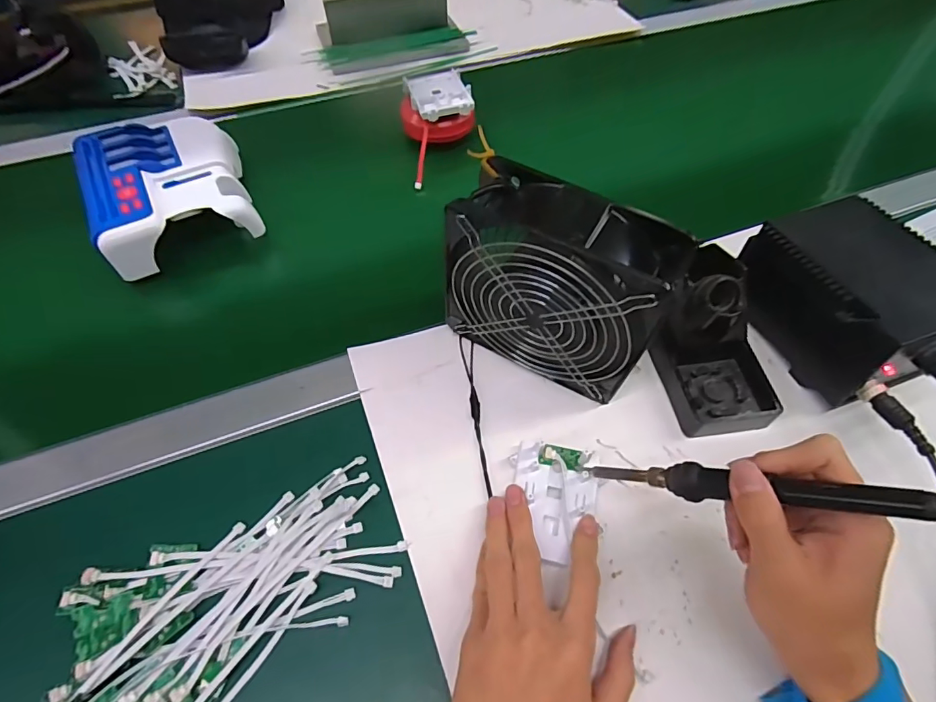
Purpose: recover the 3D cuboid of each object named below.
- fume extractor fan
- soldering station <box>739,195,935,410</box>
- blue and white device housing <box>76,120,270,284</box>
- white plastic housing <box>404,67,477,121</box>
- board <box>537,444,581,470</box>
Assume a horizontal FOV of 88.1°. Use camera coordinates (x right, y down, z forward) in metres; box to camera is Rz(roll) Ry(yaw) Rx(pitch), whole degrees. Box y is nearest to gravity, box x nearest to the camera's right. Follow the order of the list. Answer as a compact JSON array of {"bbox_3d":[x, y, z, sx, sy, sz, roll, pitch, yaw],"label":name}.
[{"bbox_3d":[0.061,-0.043,0.354,0.145,0.155,0.060,25,61,14],"label":"fume extractor fan"},{"bbox_3d":[0.315,-0.042,0.397,0.125,0.084,0.164,-19,60,-12],"label":"soldering station"},{"bbox_3d":[-0.295,-0.170,0.485,0.142,0.067,0.161,-23,61,-14],"label":"blue and white device housing"},{"bbox_3d":[-0.034,-0.296,0.554,0.072,0.010,0.088,-9,59,-7],"label":"white plastic housing"},{"bbox_3d":[0.067,0.078,0.357,0.030,0.008,0.016,11,59,6],"label":"board"}]

